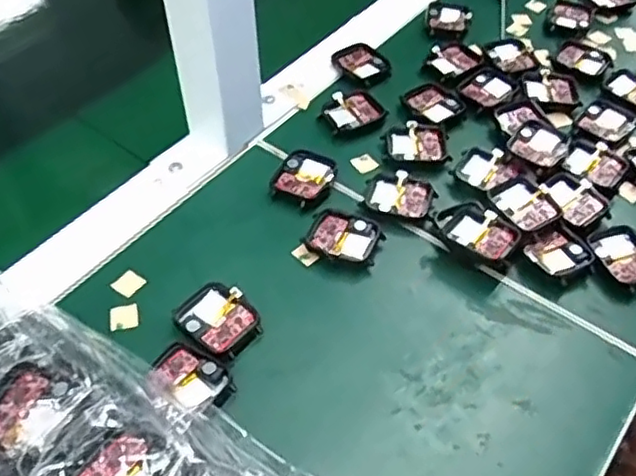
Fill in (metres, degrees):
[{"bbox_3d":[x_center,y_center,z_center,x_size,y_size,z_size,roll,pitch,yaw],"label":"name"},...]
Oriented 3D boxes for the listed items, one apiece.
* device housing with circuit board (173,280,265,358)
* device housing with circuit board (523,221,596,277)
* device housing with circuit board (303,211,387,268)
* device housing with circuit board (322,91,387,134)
[{"bbox_3d":[-0.057,0.049,0.382,0.044,0.014,0.037,34,58,25],"label":"device housing with circuit board"},{"bbox_3d":[0.150,0.009,0.414,0.037,0.009,0.033,-19,53,-16],"label":"device housing with circuit board"},{"bbox_3d":[0.016,0.000,0.421,0.047,0.011,0.039,18,52,14],"label":"device housing with circuit board"},{"bbox_3d":[0.026,-0.097,0.498,0.043,0.007,0.035,-18,52,-15],"label":"device housing with circuit board"}]

